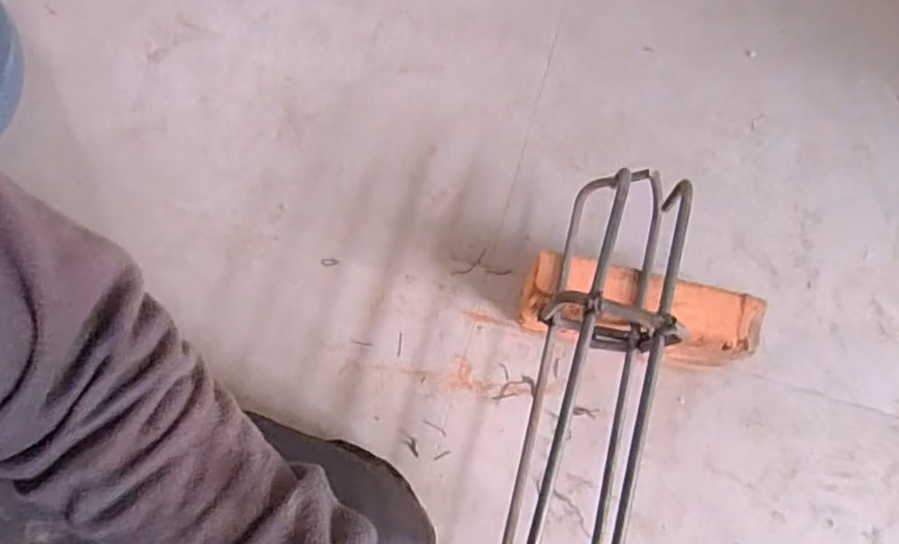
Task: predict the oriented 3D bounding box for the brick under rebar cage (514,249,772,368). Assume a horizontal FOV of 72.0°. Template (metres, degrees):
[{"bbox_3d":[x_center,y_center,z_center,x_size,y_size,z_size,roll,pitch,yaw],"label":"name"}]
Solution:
[{"bbox_3d":[0.160,0.038,0.549,0.191,0.101,0.057,9,74,2],"label":"brick under rebar cage"}]

